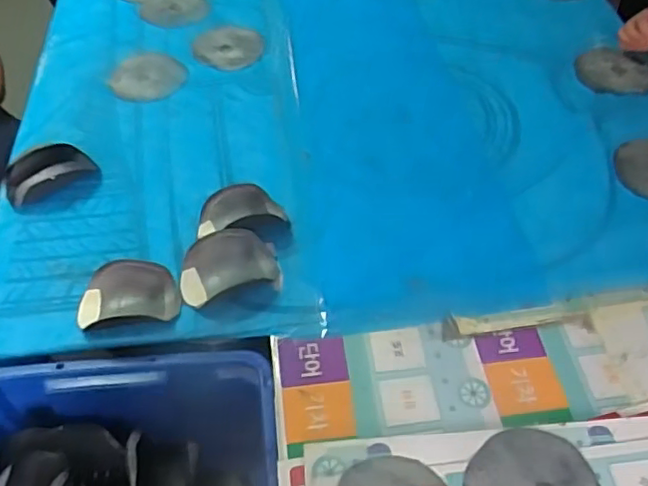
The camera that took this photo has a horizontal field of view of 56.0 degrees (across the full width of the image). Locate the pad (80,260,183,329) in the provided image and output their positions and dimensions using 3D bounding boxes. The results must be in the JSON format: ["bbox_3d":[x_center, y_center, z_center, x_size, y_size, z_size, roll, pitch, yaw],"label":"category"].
[{"bbox_3d":[-0.270,0.067,0.839,0.130,0.034,0.085,-8,49,-6],"label":"pad"}]

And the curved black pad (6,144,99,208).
[{"bbox_3d":[-0.449,-0.118,0.989,0.140,0.047,0.087,-27,54,-21],"label":"curved black pad"}]

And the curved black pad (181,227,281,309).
[{"bbox_3d":[-0.138,0.026,0.861,0.138,0.045,0.103,-14,50,-11],"label":"curved black pad"}]

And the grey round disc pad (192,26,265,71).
[{"bbox_3d":[-0.194,-0.397,1.234,0.141,0.004,0.146,0,49,0],"label":"grey round disc pad"}]

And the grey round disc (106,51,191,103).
[{"bbox_3d":[-0.340,-0.325,1.193,0.143,0.008,0.153,0,49,0],"label":"grey round disc"}]

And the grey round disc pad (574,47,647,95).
[{"bbox_3d":[0.581,-0.347,1.215,0.148,0.014,0.163,10,50,9],"label":"grey round disc pad"}]

